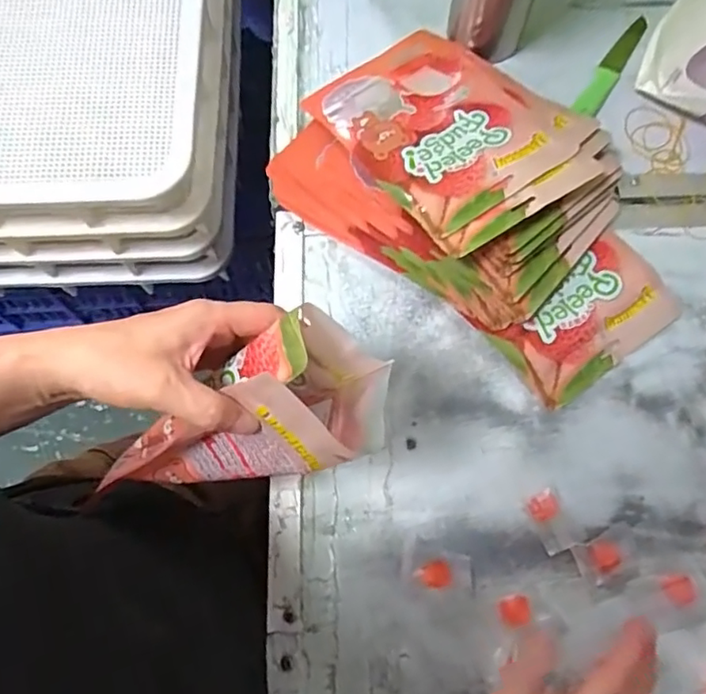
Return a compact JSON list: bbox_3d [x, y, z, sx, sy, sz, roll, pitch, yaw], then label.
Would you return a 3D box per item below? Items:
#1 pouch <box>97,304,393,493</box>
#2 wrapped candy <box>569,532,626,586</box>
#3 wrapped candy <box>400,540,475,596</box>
[{"bbox_3d":[-0.057,0.046,0.354,0.155,0.091,0.084,-28,73,-9],"label":"pouch"},{"bbox_3d":[0.187,0.161,0.449,0.036,0.014,0.032,-24,72,-7],"label":"wrapped candy"},{"bbox_3d":[0.066,0.169,0.450,0.053,0.013,0.032,14,72,5],"label":"wrapped candy"}]

